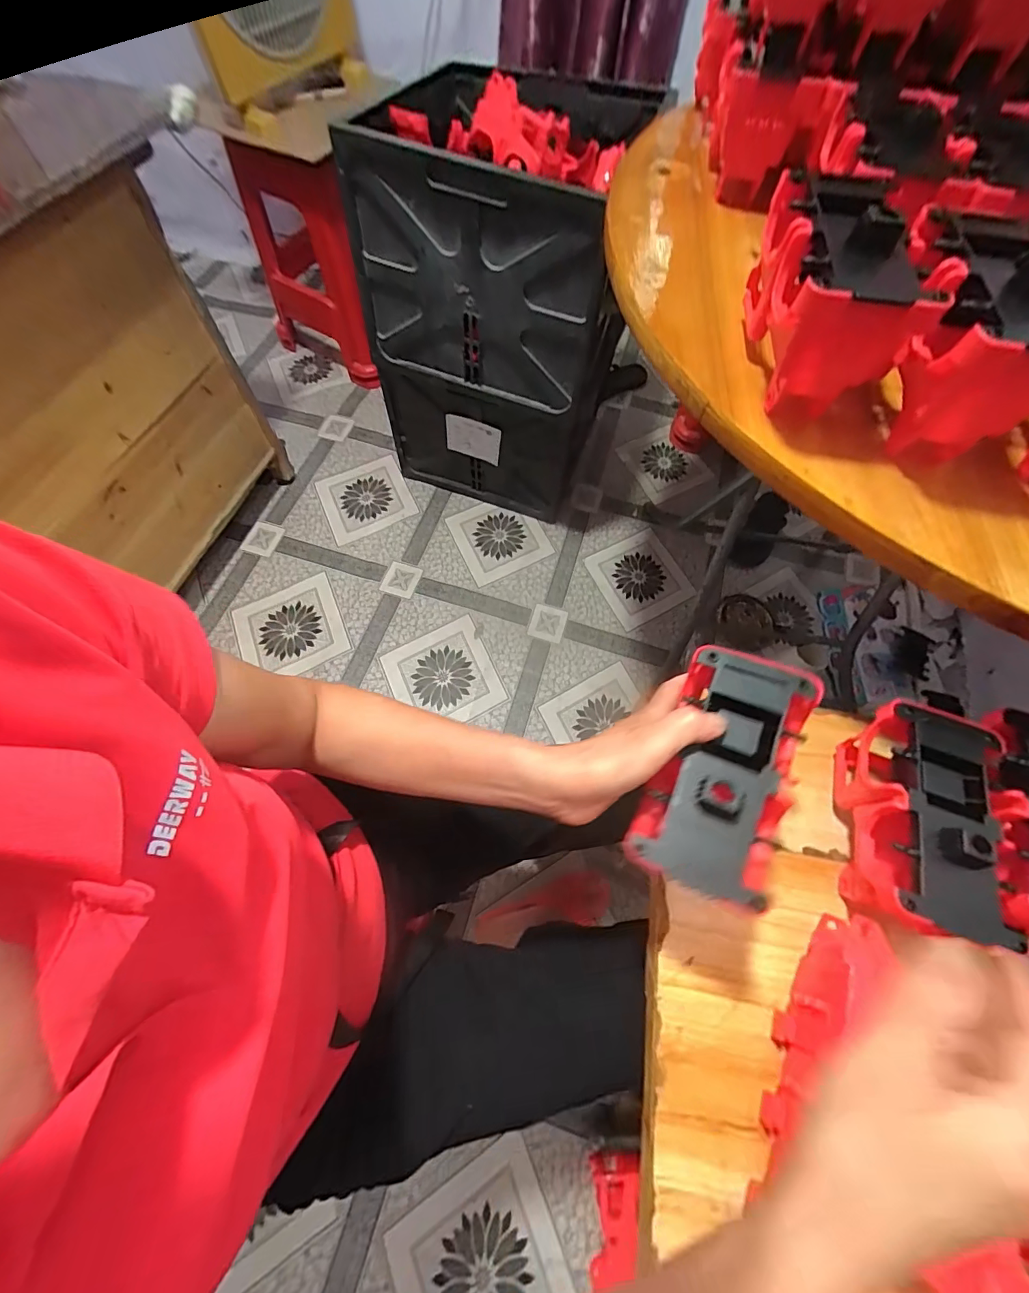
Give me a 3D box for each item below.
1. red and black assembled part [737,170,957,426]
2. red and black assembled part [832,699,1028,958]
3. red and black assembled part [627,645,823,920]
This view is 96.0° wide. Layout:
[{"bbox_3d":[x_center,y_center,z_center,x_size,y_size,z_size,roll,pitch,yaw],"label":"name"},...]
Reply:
[{"bbox_3d":[0.218,-0.249,0.326,0.083,0.092,0.152,8,64,1],"label":"red and black assembled part"},{"bbox_3d":[0.295,0.128,0.345,0.080,0.090,0.155,18,64,6],"label":"red and black assembled part"},{"bbox_3d":[0.133,0.077,0.298,0.073,0.053,0.153,27,69,10],"label":"red and black assembled part"}]

